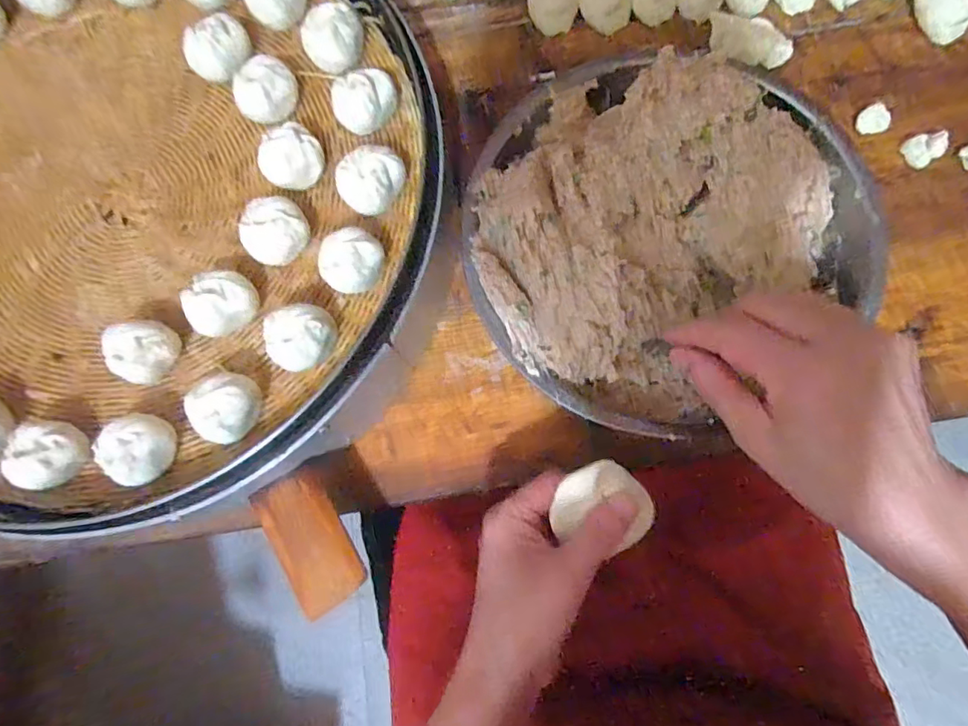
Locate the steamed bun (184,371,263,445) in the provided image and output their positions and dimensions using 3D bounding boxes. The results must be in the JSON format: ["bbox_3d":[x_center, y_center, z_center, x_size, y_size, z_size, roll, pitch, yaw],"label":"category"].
[{"bbox_3d":[-0.159,0.028,0.339,0.039,0.040,0.043,14,78,4],"label":"steamed bun"}]

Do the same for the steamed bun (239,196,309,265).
[{"bbox_3d":[-0.136,-0.084,0.363,0.034,0.042,0.039,20,79,7],"label":"steamed bun"}]

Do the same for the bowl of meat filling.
[{"bbox_3d":[0.110,-0.088,0.368,0.246,0.092,0.230,0,77,0],"label":"bowl of meat filling"}]

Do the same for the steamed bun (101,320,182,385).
[{"bbox_3d":[-0.218,-0.007,0.356,0.034,0.042,0.039,34,81,10],"label":"steamed bun"}]

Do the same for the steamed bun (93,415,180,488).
[{"bbox_3d":[-0.210,0.053,0.336,0.032,0.040,0.041,9,77,2],"label":"steamed bun"}]

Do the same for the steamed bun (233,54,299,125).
[{"bbox_3d":[-0.152,-0.190,0.393,0.038,0.034,0.039,-1,77,3],"label":"steamed bun"}]

